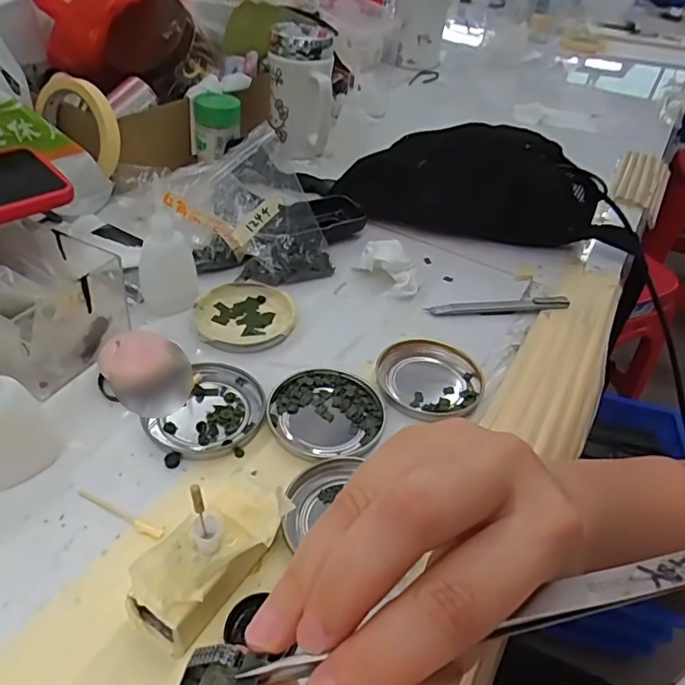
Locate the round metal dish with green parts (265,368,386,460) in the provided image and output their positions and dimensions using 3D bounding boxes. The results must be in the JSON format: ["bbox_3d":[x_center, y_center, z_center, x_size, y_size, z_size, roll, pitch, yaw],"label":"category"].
[{"bbox_3d":[-0.012,0.048,0.384,0.078,0.007,0.074,4,41,-3],"label":"round metal dish with green parts"}]

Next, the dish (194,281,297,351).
[{"bbox_3d":[-0.079,-0.024,0.455,0.080,0.011,0.088,4,41,-3],"label":"dish"}]

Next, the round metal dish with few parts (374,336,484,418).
[{"bbox_3d":[0.065,0.025,0.420,0.079,0.011,0.073,31,46,26],"label":"round metal dish with few parts"}]

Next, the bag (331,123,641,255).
[{"bbox_3d":[0.157,-0.177,0.597,0.305,0.097,0.093,7,41,1],"label":"bag"}]

